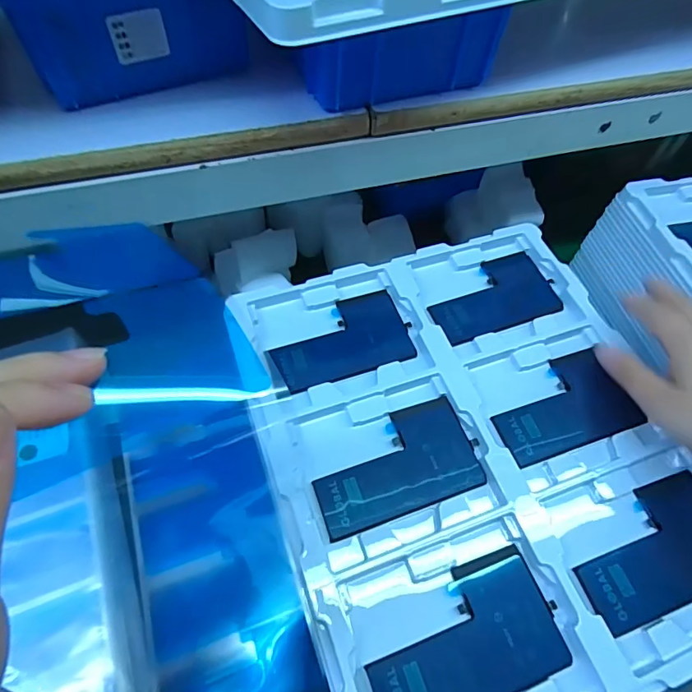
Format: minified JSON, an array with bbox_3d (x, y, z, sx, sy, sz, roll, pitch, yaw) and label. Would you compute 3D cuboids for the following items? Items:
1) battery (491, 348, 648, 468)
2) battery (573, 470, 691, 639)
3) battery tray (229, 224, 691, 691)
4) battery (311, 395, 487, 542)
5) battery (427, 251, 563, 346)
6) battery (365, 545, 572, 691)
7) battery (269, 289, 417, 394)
[{"bbox_3d":[0.152,0.043,0.333,0.100,0.009,0.064,-16,60,-11],"label":"battery"},{"bbox_3d":[0.192,0.126,0.289,0.111,0.008,0.064,-17,60,-11],"label":"battery"},{"bbox_3d":[0.090,0.061,0.317,0.272,0.021,0.313,-17,60,-11],"label":"battery tray"},{"bbox_3d":[0.032,0.078,0.307,0.110,0.006,0.064,-18,60,-12],"label":"battery"},{"bbox_3d":[0.119,-0.041,0.381,0.110,0.008,0.064,-19,60,-12],"label":"battery"},{"bbox_3d":[0.065,0.163,0.258,0.110,0.005,0.063,-18,60,-11],"label":"battery"},{"bbox_3d":[-0.004,-0.005,0.352,0.101,0.006,0.065,-18,60,-12],"label":"battery"}]

